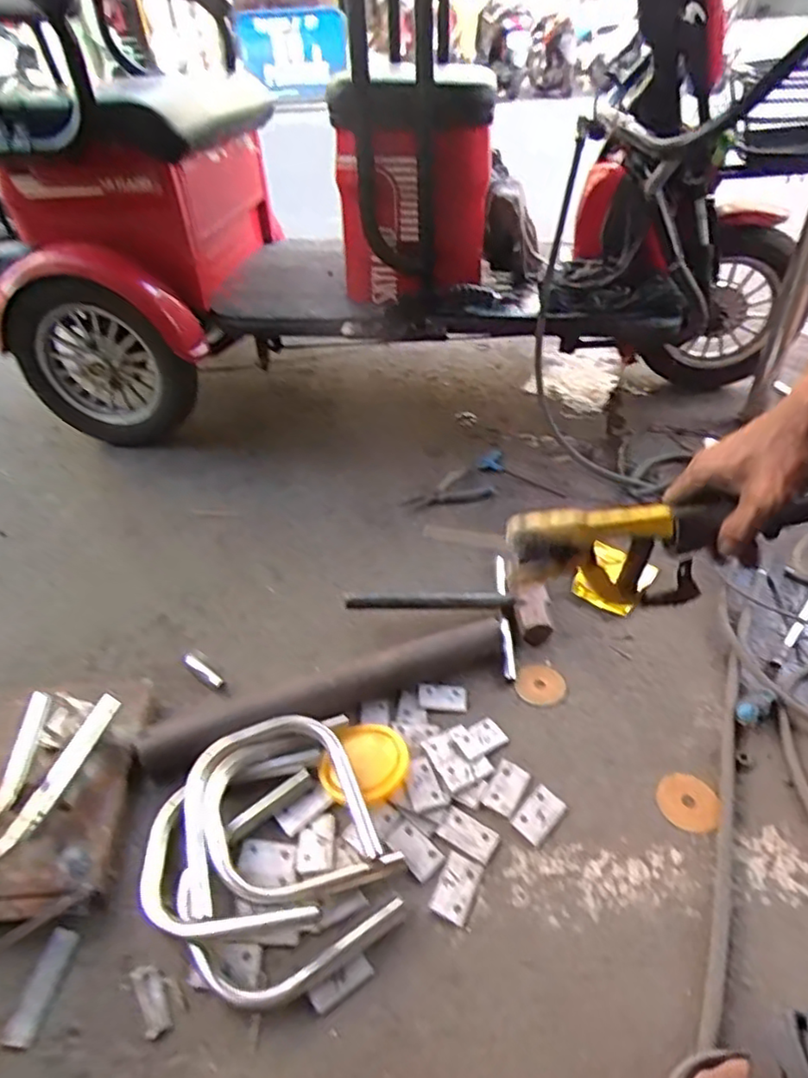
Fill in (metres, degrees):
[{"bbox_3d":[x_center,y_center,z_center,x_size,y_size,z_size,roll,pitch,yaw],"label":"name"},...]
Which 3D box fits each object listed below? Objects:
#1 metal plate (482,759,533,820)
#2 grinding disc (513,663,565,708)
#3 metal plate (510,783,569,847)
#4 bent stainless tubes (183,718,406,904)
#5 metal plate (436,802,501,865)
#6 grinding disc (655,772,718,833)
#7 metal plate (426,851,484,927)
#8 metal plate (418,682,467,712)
[{"bbox_3d":[0.133,0.324,0.812,0.041,0.004,0.065,28,60,17],"label":"metal plate"},{"bbox_3d":[0.205,0.219,0.941,0.072,0.007,0.077,-2,39,1],"label":"grinding disc"},{"bbox_3d":[0.170,0.346,0.784,0.042,0.007,0.068,30,58,32],"label":"metal plate"},{"bbox_3d":[-0.148,0.320,0.763,0.194,0.046,0.244,-20,42,-20],"label":"bent stainless tubes"},{"bbox_3d":[0.079,0.365,0.772,0.070,0.005,0.045,25,50,24],"label":"metal plate"},{"bbox_3d":[0.361,0.333,0.795,0.069,0.010,0.078,8,40,14],"label":"grinding disc"},{"bbox_3d":[0.060,0.403,0.725,0.043,0.006,0.068,17,43,23],"label":"metal plate"},{"bbox_3d":[0.056,0.233,0.919,0.071,0.004,0.042,5,50,-1],"label":"metal plate"}]

